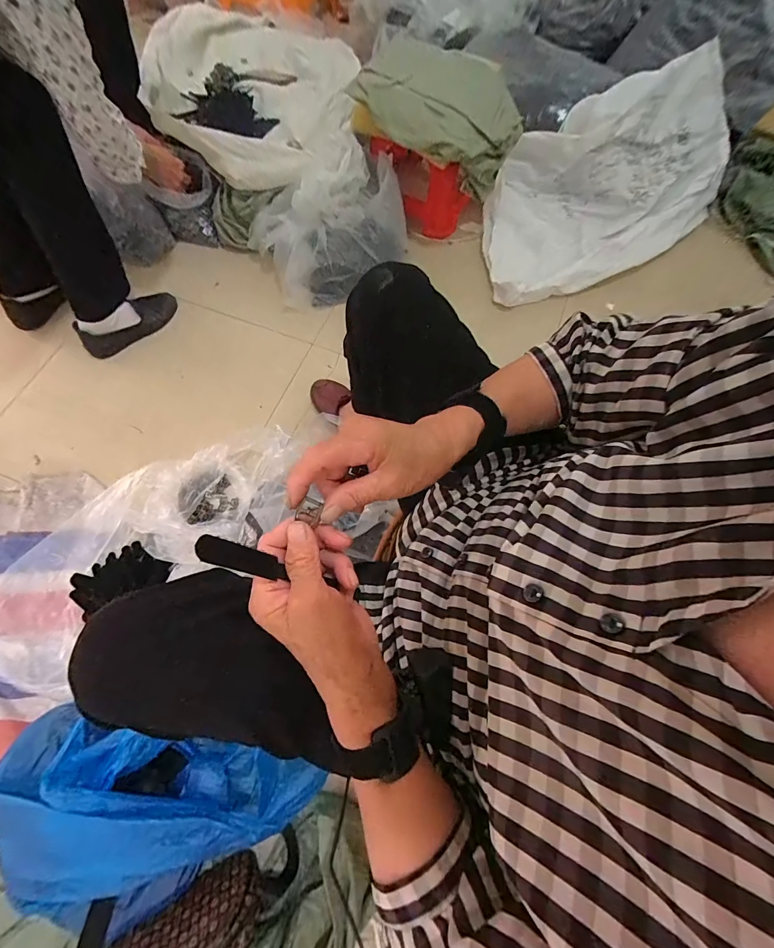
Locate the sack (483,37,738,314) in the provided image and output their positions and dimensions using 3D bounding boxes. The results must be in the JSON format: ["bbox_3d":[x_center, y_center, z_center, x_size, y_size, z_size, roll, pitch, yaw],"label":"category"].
[{"bbox_3d":[0.631,-0.839,1.063,0.794,0.290,0.455,-28,72,-11],"label":"sack"}]

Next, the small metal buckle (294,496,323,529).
[{"bbox_3d":[-0.055,0.027,0.275,0.017,0.007,0.016,20,69,6],"label":"small metal buckle"}]

